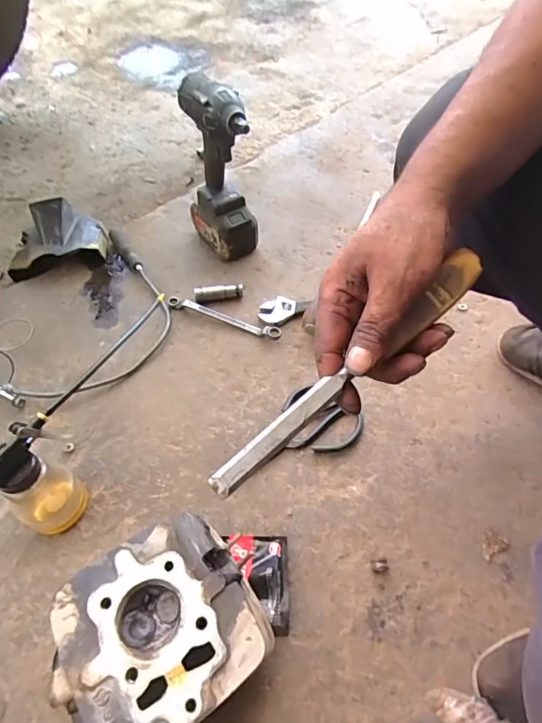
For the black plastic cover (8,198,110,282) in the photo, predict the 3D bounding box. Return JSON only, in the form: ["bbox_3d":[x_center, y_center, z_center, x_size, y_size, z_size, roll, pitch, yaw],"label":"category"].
[{"bbox_3d":[-0.377,-0.218,0.760,0.167,0.064,0.118,-8,57,-5],"label":"black plastic cover"}]

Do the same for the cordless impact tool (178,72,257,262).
[{"bbox_3d":[-0.078,-0.284,0.684,0.070,0.270,0.130,-31,61,-19],"label":"cordless impact tool"}]

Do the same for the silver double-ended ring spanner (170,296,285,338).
[{"bbox_3d":[-0.076,-0.072,0.674,0.194,0.016,0.019,20,58,15],"label":"silver double-ended ring spanner"}]

